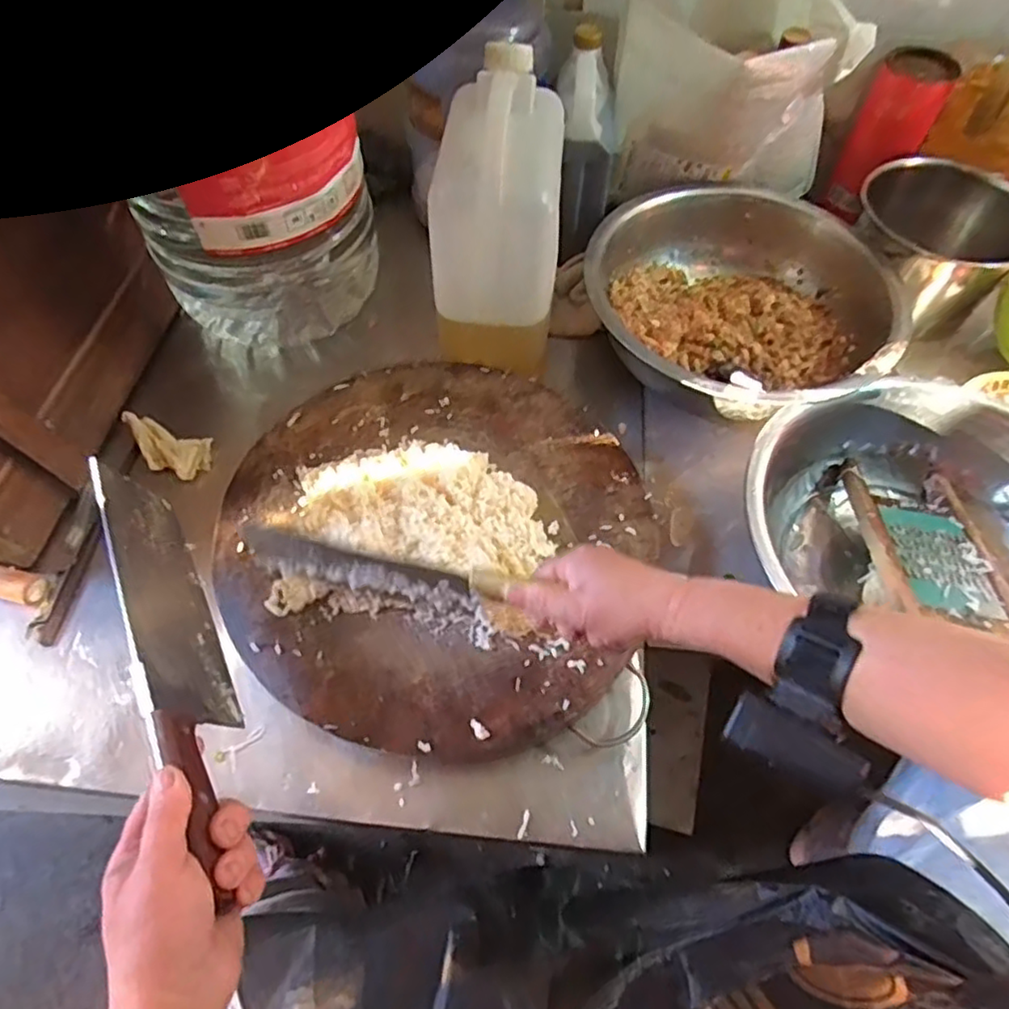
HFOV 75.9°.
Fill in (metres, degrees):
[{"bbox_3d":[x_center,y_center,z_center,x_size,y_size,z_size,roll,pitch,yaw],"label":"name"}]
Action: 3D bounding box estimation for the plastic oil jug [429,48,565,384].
[{"bbox_3d":[-0.001,-0.289,0.649,0.115,0.225,0.182,7,59,3],"label":"plastic oil jug"}]

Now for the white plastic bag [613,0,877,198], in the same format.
[{"bbox_3d":[0.270,-0.514,0.760,0.248,0.239,0.173,-16,60,-11],"label":"white plastic bag"}]

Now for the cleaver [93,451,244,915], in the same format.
[{"bbox_3d":[-0.226,0.092,0.442,0.031,0.102,0.311,-24,50,-15],"label":"cleaver"}]

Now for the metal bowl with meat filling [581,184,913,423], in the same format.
[{"bbox_3d":[0.262,-0.225,0.743,0.332,0.101,0.327,1,58,-1],"label":"metal bowl with meat filling"}]

